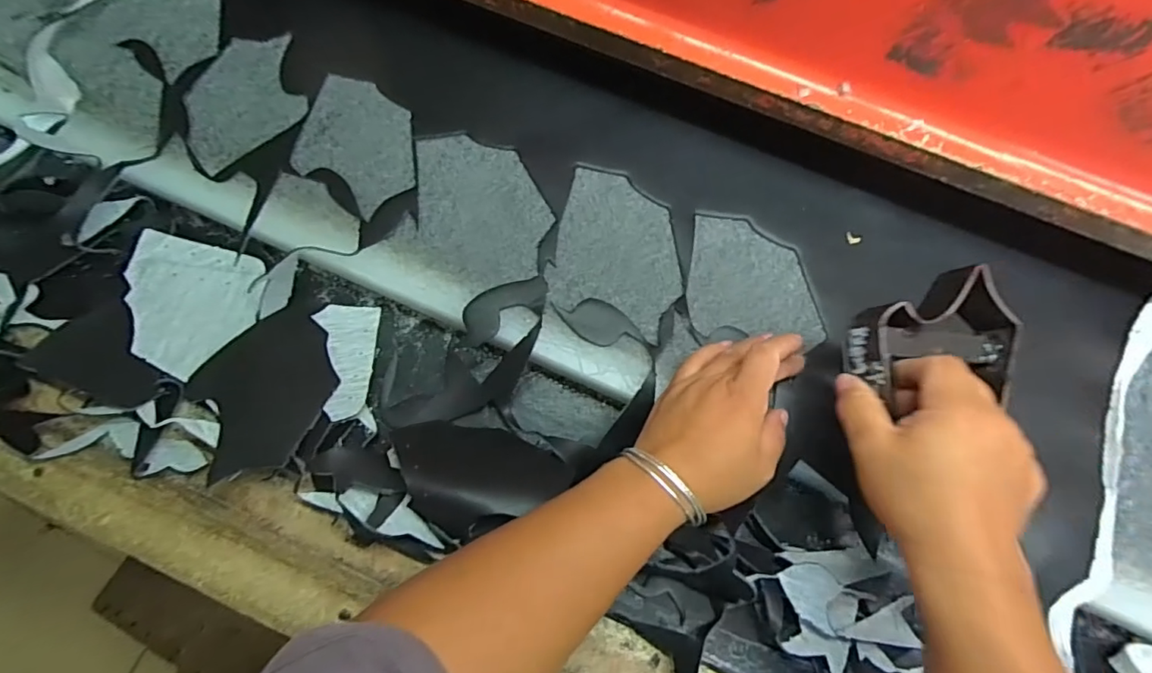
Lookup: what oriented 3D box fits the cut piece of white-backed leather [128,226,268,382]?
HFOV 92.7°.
[{"bbox_3d":[-0.312,-0.028,0.434,0.100,0.015,0.110,19,54,-15],"label":"cut piece of white-backed leather"}]

